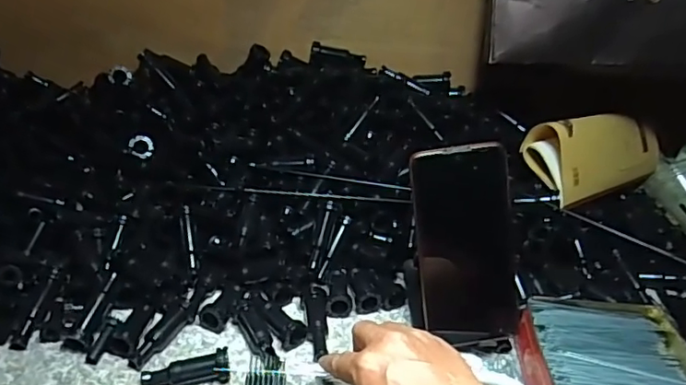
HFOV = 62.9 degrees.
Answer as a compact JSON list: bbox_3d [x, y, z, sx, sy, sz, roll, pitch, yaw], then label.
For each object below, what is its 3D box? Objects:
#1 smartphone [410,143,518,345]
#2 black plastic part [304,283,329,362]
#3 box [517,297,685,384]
[{"bbox_3d":[0.099,0.044,0.455,0.077,0.160,0.005,-8,10,1],"label":"smartphone"},{"bbox_3d":[-0.022,0.110,0.497,0.019,0.014,0.079,1,46,-6],"label":"black plastic part"},{"bbox_3d":[0.213,0.138,0.454,0.132,0.039,0.110,5,35,0],"label":"box"}]

